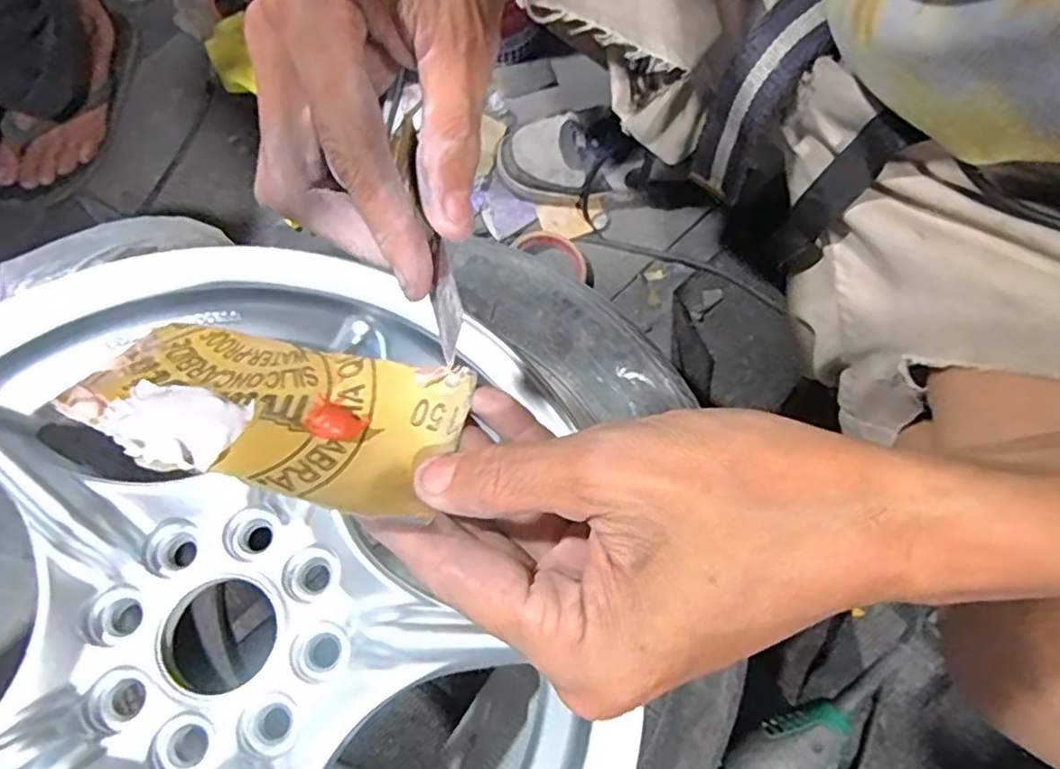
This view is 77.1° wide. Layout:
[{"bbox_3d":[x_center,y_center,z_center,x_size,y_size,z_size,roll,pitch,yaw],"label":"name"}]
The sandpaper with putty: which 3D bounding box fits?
[{"bbox_3d":[-0.078,0.006,0.205,0.109,0.014,0.063,16,37,-2],"label":"sandpaper with putty"}]

